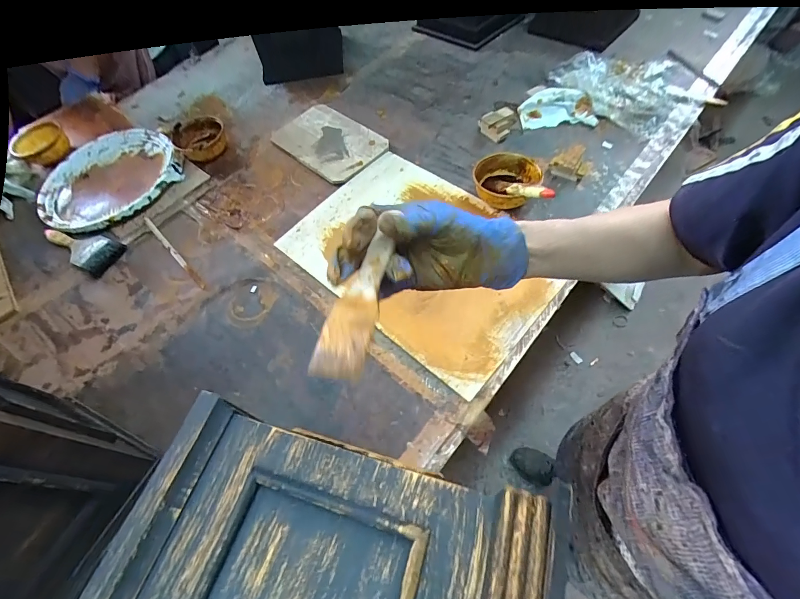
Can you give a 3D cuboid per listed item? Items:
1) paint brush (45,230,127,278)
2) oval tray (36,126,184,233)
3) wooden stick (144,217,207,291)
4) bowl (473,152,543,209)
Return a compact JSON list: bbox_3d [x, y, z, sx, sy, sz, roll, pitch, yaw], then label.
[{"bbox_3d":[-0.610,-0.104,0.708,0.175,0.019,0.073,23,62,18],"label":"paint brush"},{"bbox_3d":[-0.631,-0.264,0.799,0.292,0.036,0.280,37,67,24],"label":"oval tray"},{"bbox_3d":[-0.424,-0.090,0.689,0.013,0.006,0.238,-40,63,-20],"label":"wooden stick"},{"bbox_3d":[0.184,-0.206,0.647,0.113,0.042,0.104,21,63,16],"label":"bowl"}]

